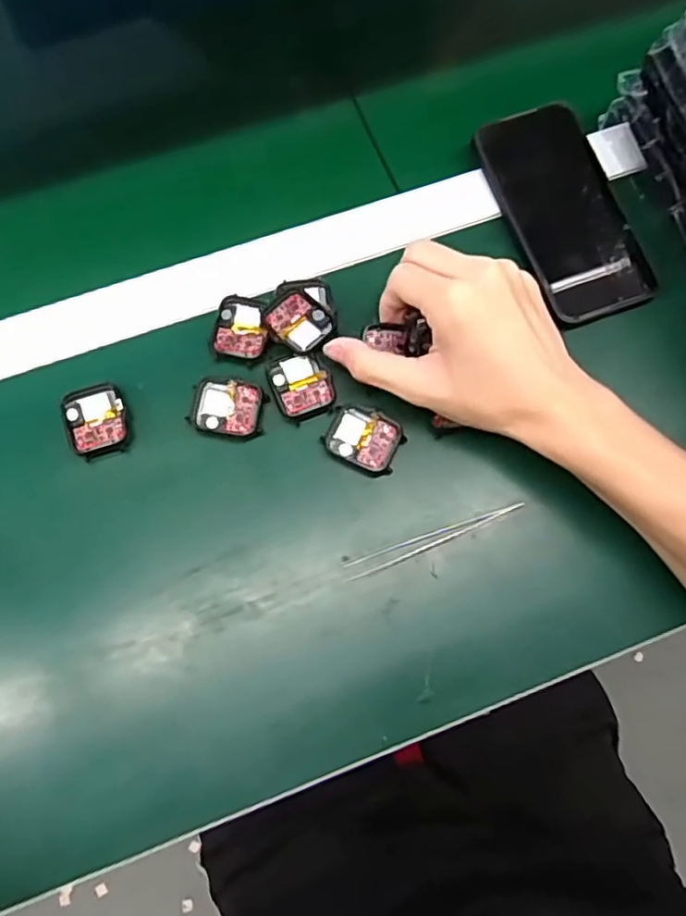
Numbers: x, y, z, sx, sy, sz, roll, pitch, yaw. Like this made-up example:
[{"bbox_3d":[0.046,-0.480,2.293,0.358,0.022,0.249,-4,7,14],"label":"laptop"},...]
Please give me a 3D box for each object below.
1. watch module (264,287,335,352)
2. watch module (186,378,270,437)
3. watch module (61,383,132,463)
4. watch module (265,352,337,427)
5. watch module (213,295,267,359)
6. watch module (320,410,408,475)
[{"bbox_3d":[-0.029,-0.088,0.414,0.035,0.013,0.041,-40,79,-11],"label":"watch module"},{"bbox_3d":[-0.073,-0.033,0.406,0.046,0.005,0.035,9,74,2],"label":"watch module"},{"bbox_3d":[-0.156,-0.024,0.401,0.036,0.008,0.046,-19,75,-6],"label":"watch module"},{"bbox_3d":[-0.026,-0.048,0.404,0.037,0.011,0.043,-21,76,-6],"label":"watch module"},{"bbox_3d":[-0.067,-0.088,0.416,0.034,0.010,0.042,4,74,0],"label":"watch module"},{"bbox_3d":[0.013,-0.011,0.403,0.046,0.007,0.036,26,76,6],"label":"watch module"}]

